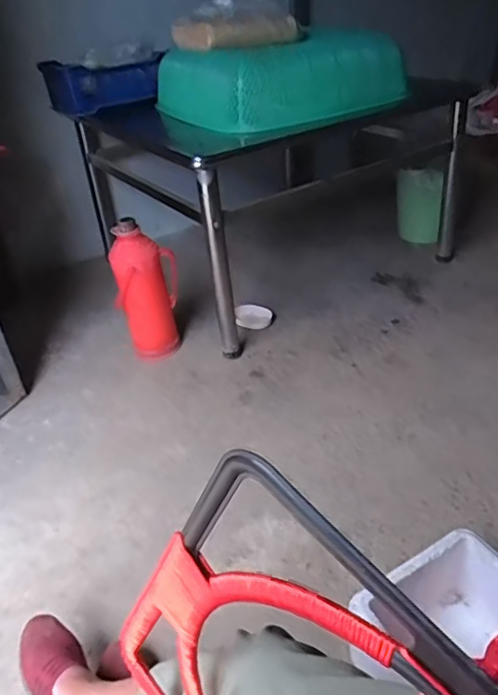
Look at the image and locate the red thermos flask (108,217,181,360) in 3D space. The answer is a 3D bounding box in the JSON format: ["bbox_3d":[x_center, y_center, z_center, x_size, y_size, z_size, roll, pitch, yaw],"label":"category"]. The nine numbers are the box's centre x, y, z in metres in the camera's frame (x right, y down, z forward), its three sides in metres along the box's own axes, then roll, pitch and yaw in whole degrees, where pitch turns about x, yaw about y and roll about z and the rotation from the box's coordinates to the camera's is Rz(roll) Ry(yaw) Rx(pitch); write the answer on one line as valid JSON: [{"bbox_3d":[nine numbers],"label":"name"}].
[{"bbox_3d":[-0.269,-0.146,1.491,0.125,0.365,0.127,4,34,18],"label":"red thermos flask"}]

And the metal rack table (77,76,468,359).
[{"bbox_3d":[0.027,-0.552,1.867,0.900,0.516,0.950,-23,38,-24],"label":"metal rack table"}]

